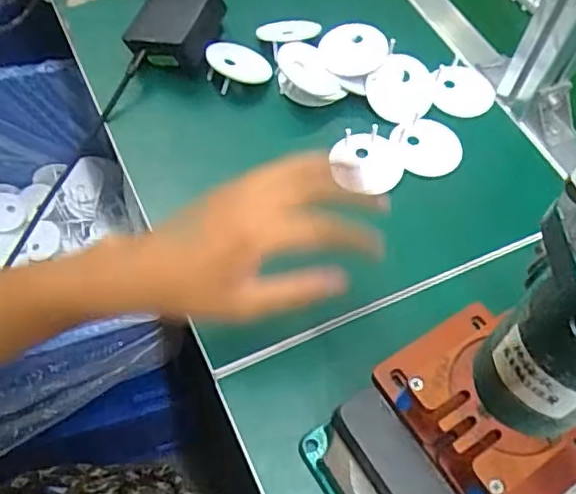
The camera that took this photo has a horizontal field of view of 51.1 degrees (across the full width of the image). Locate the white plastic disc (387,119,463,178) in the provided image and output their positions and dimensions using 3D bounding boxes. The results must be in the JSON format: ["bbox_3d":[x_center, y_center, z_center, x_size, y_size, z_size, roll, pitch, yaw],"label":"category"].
[{"bbox_3d":[0.121,-0.086,0.519,0.059,0.008,0.055,4,67,-9],"label":"white plastic disc"}]

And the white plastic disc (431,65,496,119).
[{"bbox_3d":[0.161,-0.141,0.555,0.058,0.011,0.052,6,86,-2],"label":"white plastic disc"}]

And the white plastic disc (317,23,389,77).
[{"bbox_3d":[0.058,-0.175,0.539,0.059,0.009,0.051,1,85,14],"label":"white plastic disc"}]

